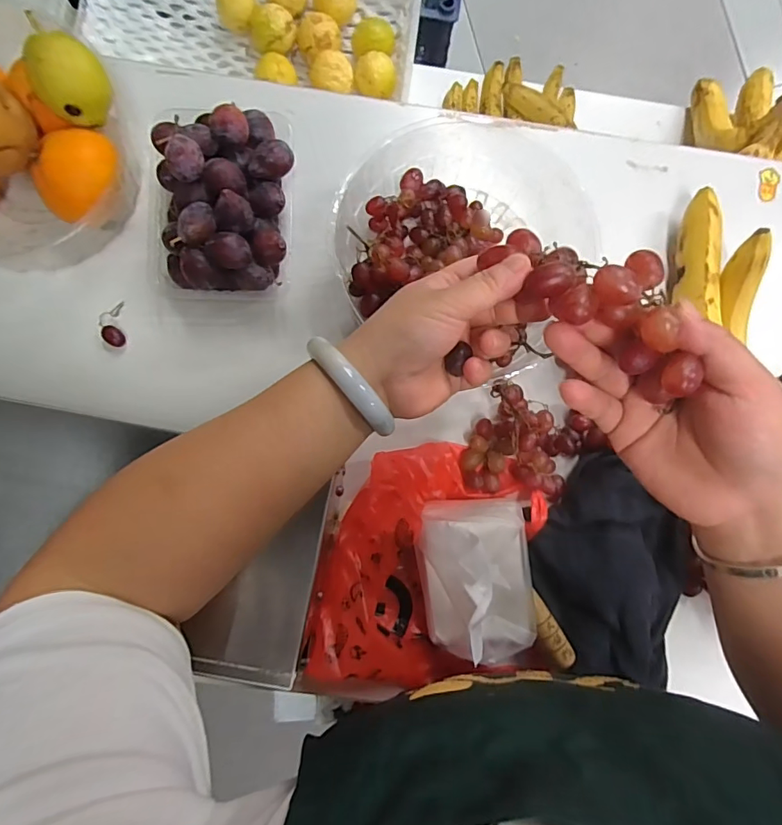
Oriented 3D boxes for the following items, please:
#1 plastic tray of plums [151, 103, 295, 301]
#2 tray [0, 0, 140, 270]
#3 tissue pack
[{"bbox_3d":[-0.157,-0.196,0.444,0.129,0.091,0.164,3,86,-3],"label":"plastic tray of plums"},{"bbox_3d":[-0.366,-0.244,0.420,0.225,0.129,0.183,2,86,-3],"label":"tray"},{"bbox_3d":[0.077,0.149,0.423,0.099,0.062,0.136,-4,86,-3],"label":"tissue pack"}]

